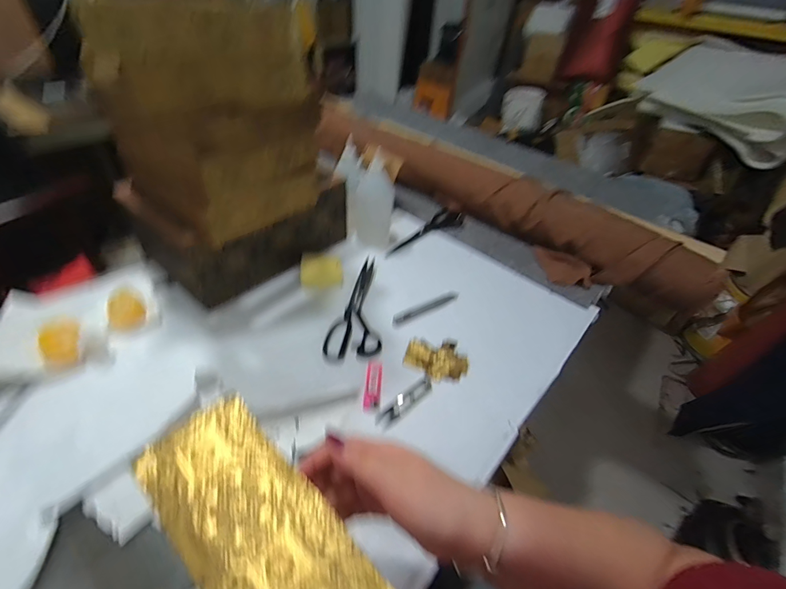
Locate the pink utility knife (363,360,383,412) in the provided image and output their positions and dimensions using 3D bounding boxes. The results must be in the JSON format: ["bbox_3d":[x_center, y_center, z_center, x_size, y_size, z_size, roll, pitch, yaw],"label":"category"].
[{"bbox_3d":[-0.029,0.133,0.540,0.024,0.005,0.084,6,42,-1],"label":"pink utility knife"}]

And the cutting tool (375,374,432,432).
[{"bbox_3d":[0.018,0.156,0.530,0.105,0.009,0.023,-31,54,-34],"label":"cutting tool"}]

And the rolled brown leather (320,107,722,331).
[{"bbox_3d":[0.191,-0.287,0.930,1.128,0.126,0.194,35,49,27],"label":"rolled brown leather"}]

